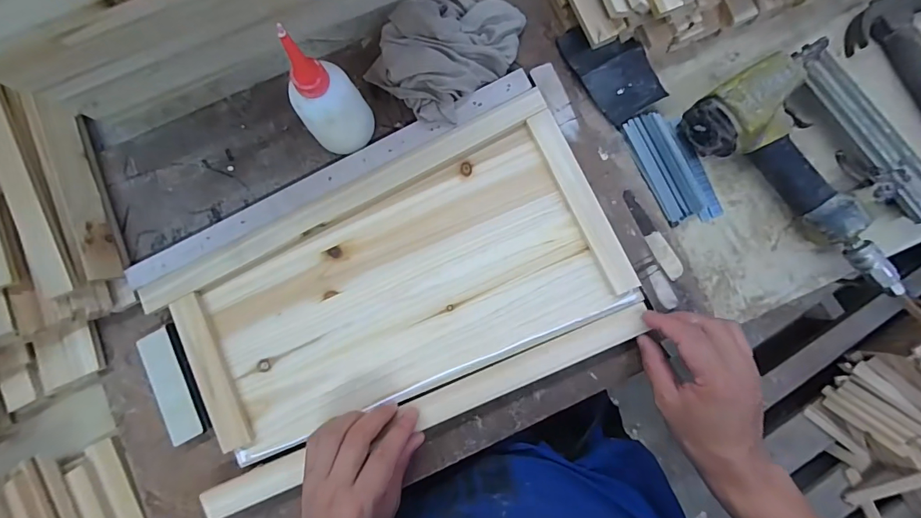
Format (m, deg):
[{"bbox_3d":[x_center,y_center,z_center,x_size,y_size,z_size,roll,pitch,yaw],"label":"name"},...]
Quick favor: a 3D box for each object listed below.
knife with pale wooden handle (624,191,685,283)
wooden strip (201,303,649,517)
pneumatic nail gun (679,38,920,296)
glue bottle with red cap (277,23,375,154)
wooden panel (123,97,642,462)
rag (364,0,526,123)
[{"bbox_3d":[0.199,-0.025,0.434,0.020,0.005,0.102,-31,84,-3],"label":"knife with pale wooden handle"},{"bbox_3d":[-0.028,0.145,0.395,0.442,0.014,0.027,-22,83,-4],"label":"wooden strip"},{"bbox_3d":[0.375,-0.106,0.417,0.155,0.055,0.261,-45,85,-4],"label":"pneumatic nail gun"},{"bbox_3d":[-0.119,-0.143,0.376,0.063,0.152,0.054,-38,84,-4],"label":"glue bottle with red cap"},{"bbox_3d":[-0.062,0.021,0.417,0.423,0.016,0.227,-25,84,-2],"label":"wooden panel"},{"bbox_3d":[-0.016,-0.224,0.430,0.132,0.047,0.154,29,84,4],"label":"rag"}]

